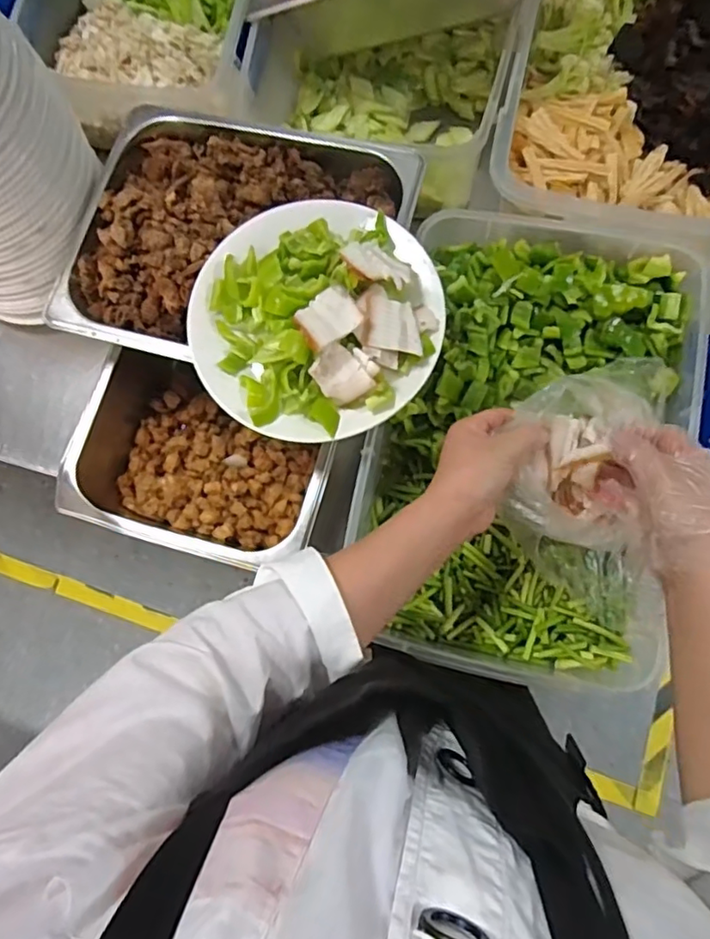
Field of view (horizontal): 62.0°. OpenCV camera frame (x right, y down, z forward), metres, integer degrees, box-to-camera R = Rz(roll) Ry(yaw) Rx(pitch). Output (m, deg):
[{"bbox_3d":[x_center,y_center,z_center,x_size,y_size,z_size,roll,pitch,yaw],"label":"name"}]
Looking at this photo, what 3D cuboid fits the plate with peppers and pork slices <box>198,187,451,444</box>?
[{"bbox_3d":[-0.036,-0.135,0.489,0.211,0.053,0.211,0,79,1],"label":"plate with peppers and pork slices"}]

